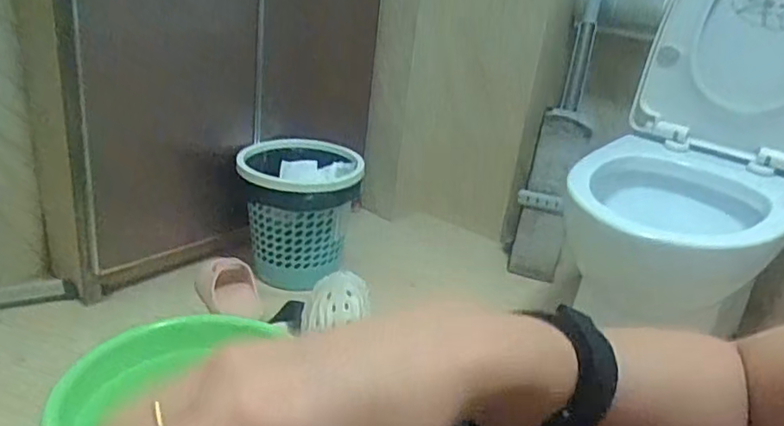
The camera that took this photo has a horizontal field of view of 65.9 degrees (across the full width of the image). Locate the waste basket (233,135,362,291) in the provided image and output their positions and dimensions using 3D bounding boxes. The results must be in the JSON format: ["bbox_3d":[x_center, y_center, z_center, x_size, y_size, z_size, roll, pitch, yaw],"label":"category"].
[{"bbox_3d":[-0.199,0.001,1.289,0.242,0.246,0.222,-1,25,-16],"label":"waste basket"}]

